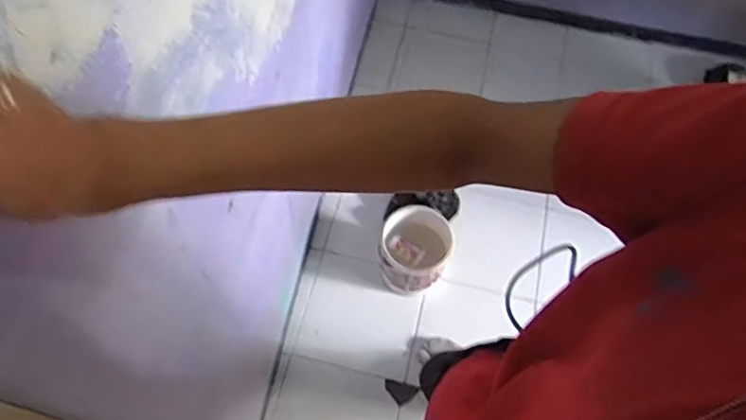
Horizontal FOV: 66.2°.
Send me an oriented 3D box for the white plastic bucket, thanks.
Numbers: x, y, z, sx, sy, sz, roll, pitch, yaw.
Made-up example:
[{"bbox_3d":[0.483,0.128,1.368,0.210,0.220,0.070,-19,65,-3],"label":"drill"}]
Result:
[{"bbox_3d":[0.107,0.113,1.539,0.177,0.171,0.184,1,64,-2],"label":"white plastic bucket"}]

